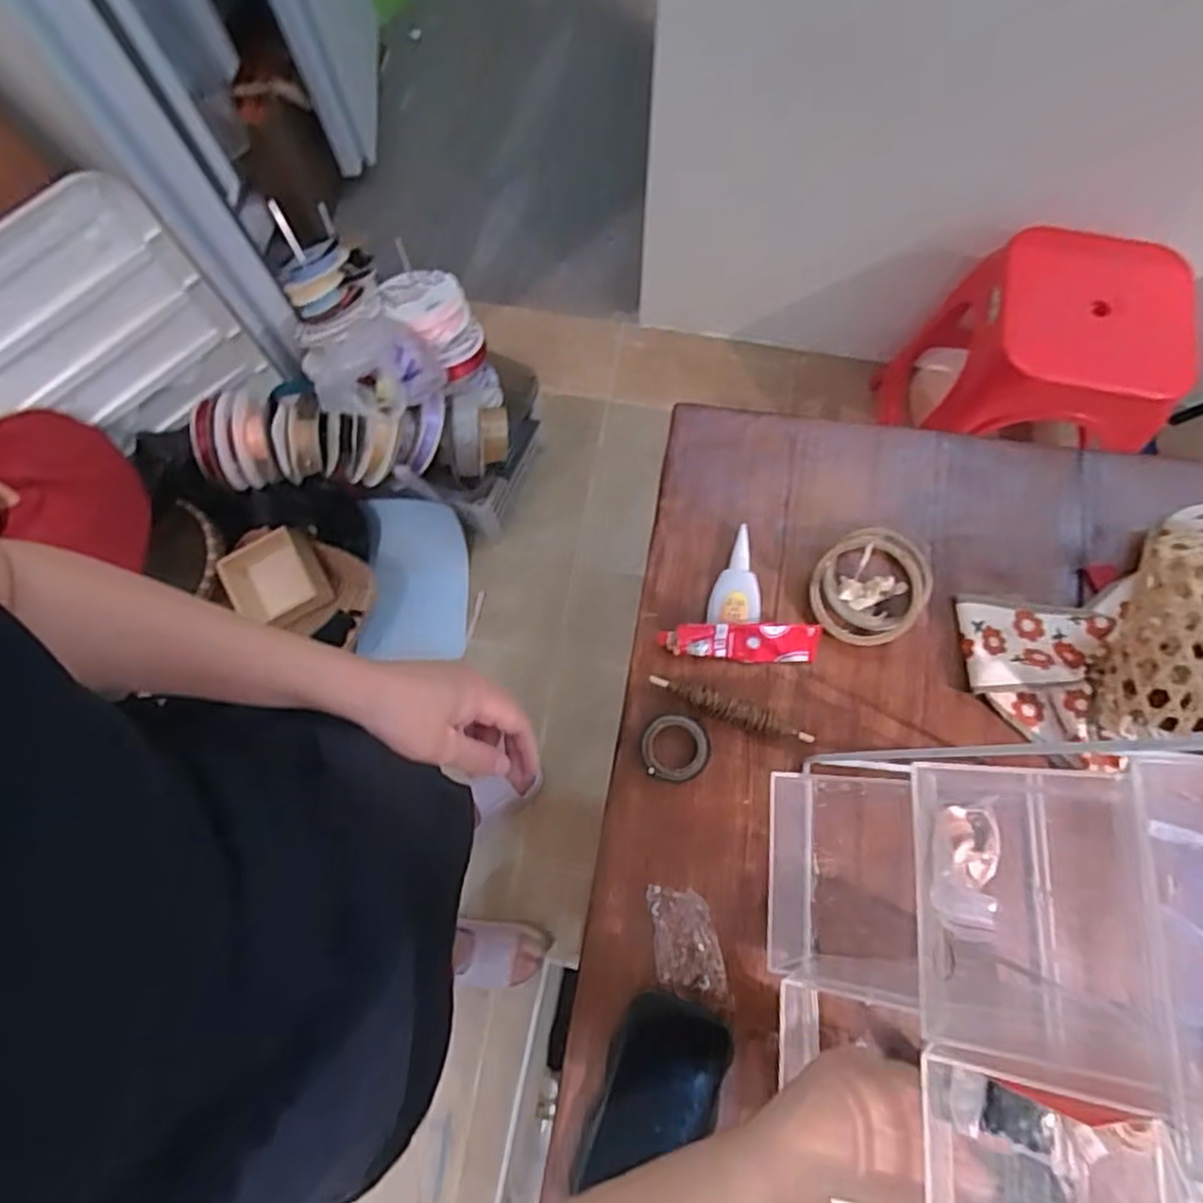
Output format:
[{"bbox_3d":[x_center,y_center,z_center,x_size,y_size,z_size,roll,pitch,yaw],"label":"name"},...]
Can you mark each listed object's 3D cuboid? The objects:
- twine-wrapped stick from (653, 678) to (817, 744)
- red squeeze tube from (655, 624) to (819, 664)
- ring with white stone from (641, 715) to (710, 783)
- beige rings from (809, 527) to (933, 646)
[{"bbox_3d":[0.103,0.087,0.569,0.132,0.025,0.019,20,75,6],"label":"twine-wrapped stick"},{"bbox_3d":[0.113,0.033,0.585,0.125,0.032,0.027,3,74,2],"label":"red squeeze tube"},{"bbox_3d":[0.060,0.119,0.572,0.055,0.019,0.052,0,74,1],"label":"ring with white stone"},{"bbox_3d":[0.230,-0.013,0.594,0.100,0.036,0.096,0,74,1],"label":"beige rings"}]

